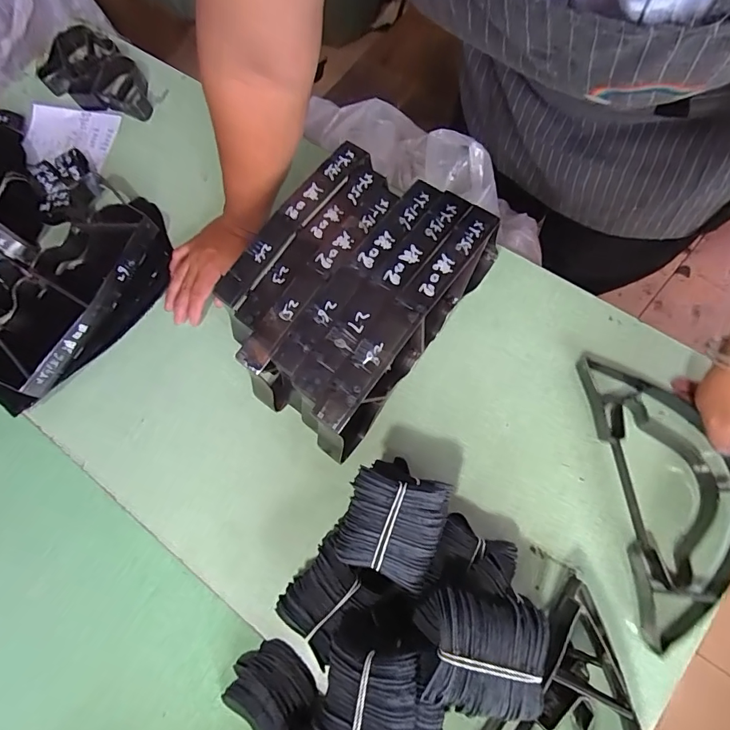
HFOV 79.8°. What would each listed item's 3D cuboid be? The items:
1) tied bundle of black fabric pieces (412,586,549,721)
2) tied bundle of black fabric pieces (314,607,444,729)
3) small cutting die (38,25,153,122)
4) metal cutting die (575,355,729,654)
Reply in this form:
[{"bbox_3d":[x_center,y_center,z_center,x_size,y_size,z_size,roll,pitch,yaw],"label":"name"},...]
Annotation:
[{"bbox_3d":[0.091,0.227,0.353,0.100,0.061,0.080,3,75,7],"label":"tied bundle of black fabric pieces"},{"bbox_3d":[0.014,0.270,0.355,0.096,0.068,0.097,9,76,9],"label":"tied bundle of black fabric pieces"},{"bbox_3d":[-0.422,-0.448,0.685,0.120,0.033,0.206,-42,74,-6],"label":"small cutting die"},{"bbox_3d":[0.313,0.120,0.439,0.127,0.055,0.271,-5,77,0],"label":"metal cutting die"}]

